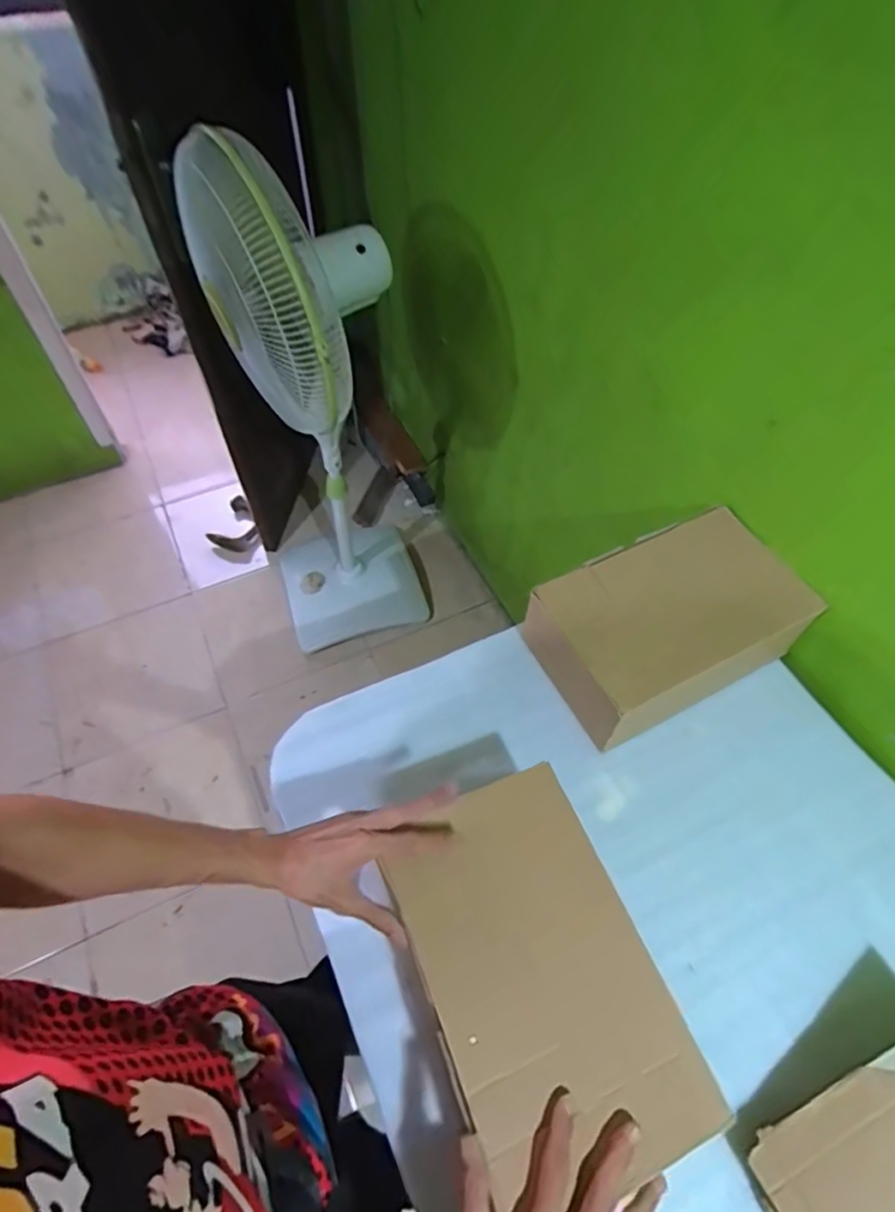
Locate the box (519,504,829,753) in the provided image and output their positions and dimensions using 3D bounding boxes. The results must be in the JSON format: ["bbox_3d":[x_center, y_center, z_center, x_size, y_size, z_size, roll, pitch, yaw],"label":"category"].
[{"bbox_3d":[0.275,0.024,0.810,0.326,0.117,0.194,-24,59,-16],"label":"box"}]

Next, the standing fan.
[{"bbox_3d":[-0.259,-0.330,1.377,0.373,1.208,0.616,-16,57,-11],"label":"standing fan"}]

